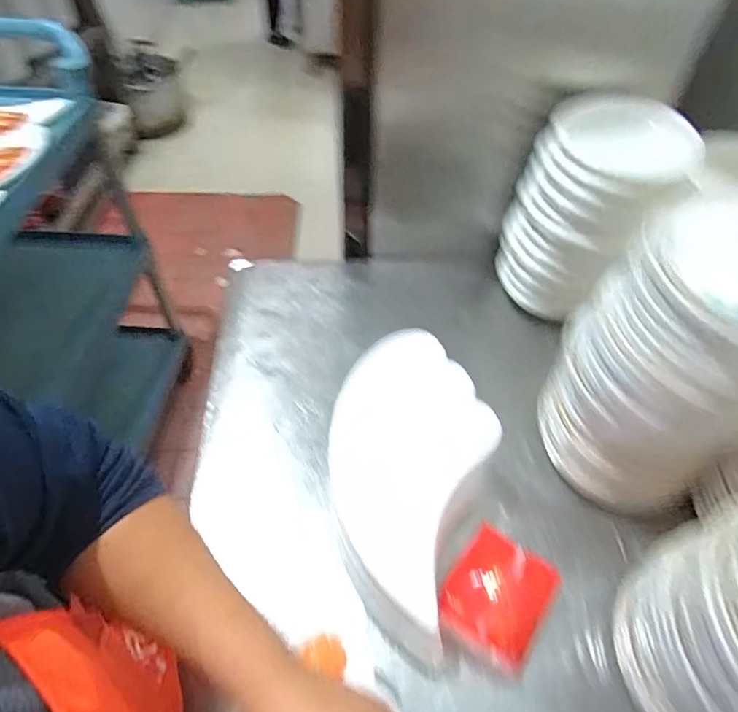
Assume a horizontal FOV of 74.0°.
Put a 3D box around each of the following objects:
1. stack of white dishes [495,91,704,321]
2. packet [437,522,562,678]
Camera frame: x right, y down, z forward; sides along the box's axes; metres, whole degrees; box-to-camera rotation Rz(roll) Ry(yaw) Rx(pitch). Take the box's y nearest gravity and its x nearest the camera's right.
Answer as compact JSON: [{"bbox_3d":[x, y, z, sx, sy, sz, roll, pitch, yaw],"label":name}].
[{"bbox_3d":[0.306,-0.202,0.714,0.143,0.261,0.174,-32,58,-24],"label":"stack of white dishes"},{"bbox_3d":[0.128,0.242,0.491,0.097,0.052,0.108,26,55,19],"label":"packet"}]

